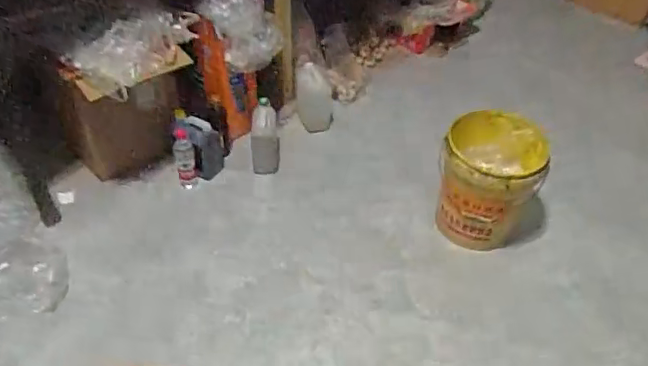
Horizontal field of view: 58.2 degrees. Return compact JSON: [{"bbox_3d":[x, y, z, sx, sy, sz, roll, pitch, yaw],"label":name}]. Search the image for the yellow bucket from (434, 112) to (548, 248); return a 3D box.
[{"bbox_3d":[0.515,0.000,1.878,0.288,0.392,0.249,9,46,6],"label":"yellow bucket"}]

